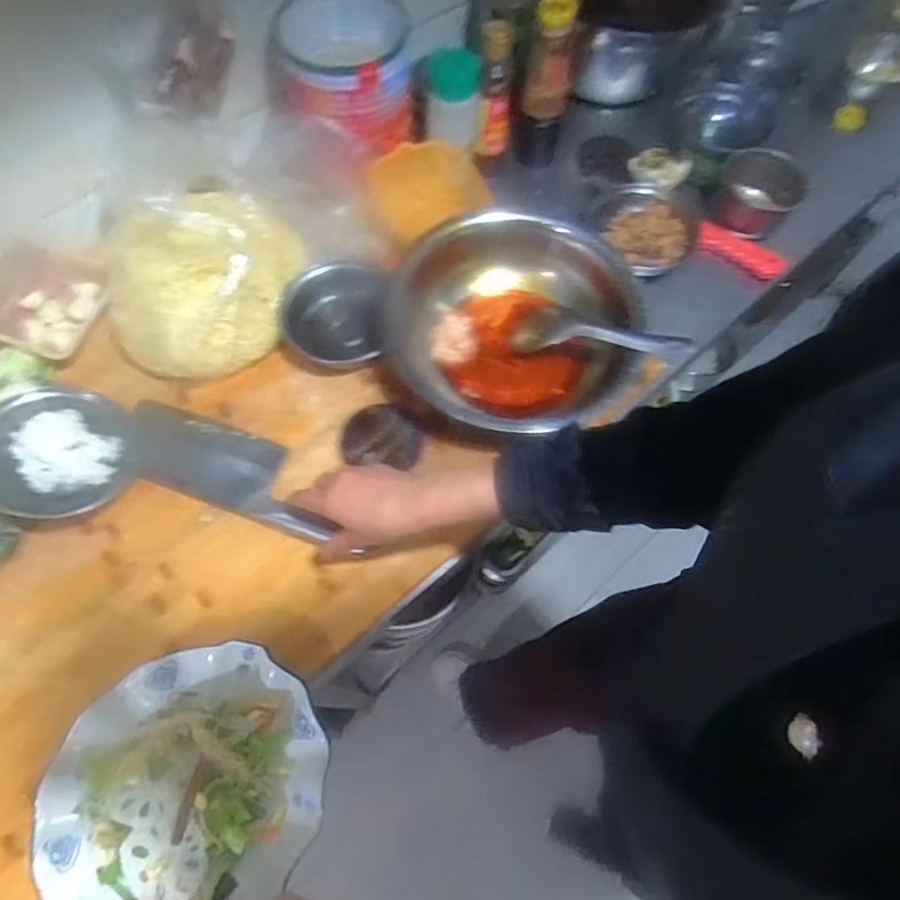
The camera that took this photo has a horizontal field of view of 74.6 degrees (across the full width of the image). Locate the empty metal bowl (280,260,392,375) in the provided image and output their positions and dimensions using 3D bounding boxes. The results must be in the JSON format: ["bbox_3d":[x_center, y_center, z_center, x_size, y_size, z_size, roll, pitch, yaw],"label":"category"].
[{"bbox_3d":[-0.125,-0.152,0.676,0.125,0.043,0.133,3,63,0],"label":"empty metal bowl"}]

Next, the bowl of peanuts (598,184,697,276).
[{"bbox_3d":[0.269,-0.288,0.782,0.115,0.035,0.134,-12,64,-8],"label":"bowl of peanuts"}]

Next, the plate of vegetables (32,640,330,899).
[{"bbox_3d":[-0.208,0.256,0.464,0.203,0.056,0.188,-25,67,-13],"label":"plate of vegetables"}]

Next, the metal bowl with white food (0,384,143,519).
[{"bbox_3d":[-0.390,0.004,0.586,0.127,0.038,0.133,43,63,-14],"label":"metal bowl with white food"}]

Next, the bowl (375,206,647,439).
[{"bbox_3d":[0.063,-0.144,0.660,0.257,0.072,0.265,1,63,-1],"label":"bowl"}]

